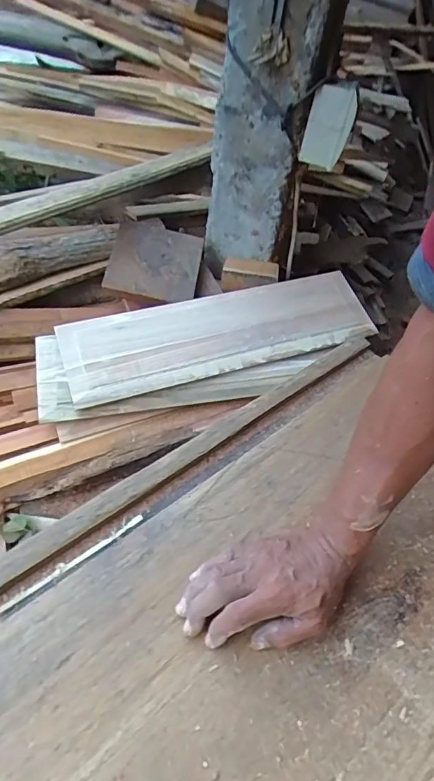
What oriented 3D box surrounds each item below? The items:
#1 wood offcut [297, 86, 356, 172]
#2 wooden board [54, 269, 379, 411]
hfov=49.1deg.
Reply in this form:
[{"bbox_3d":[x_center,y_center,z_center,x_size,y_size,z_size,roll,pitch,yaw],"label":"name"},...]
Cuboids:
[{"bbox_3d":[0.183,-0.430,0.774,0.073,0.117,0.020,11,31,-3],"label":"wood offcut"},{"bbox_3d":[0.012,-0.110,0.872,0.563,0.016,0.166,-14,67,-15],"label":"wooden board"}]

